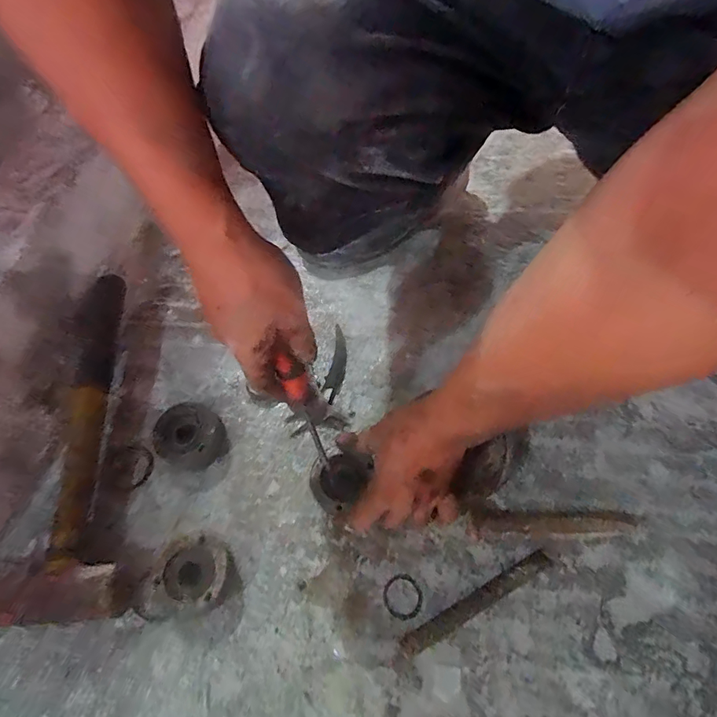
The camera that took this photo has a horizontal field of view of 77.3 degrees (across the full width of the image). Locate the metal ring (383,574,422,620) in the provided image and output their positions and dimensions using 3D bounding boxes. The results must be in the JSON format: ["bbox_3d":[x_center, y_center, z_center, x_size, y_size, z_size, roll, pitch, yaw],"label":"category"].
[{"bbox_3d":[0.041,0.219,0.412,0.036,0.004,0.036,-2,62,3],"label":"metal ring"}]

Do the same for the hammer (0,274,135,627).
[{"bbox_3d":[-0.306,0.077,0.480,0.115,0.049,0.377,-15,62,-4],"label":"hammer"}]

